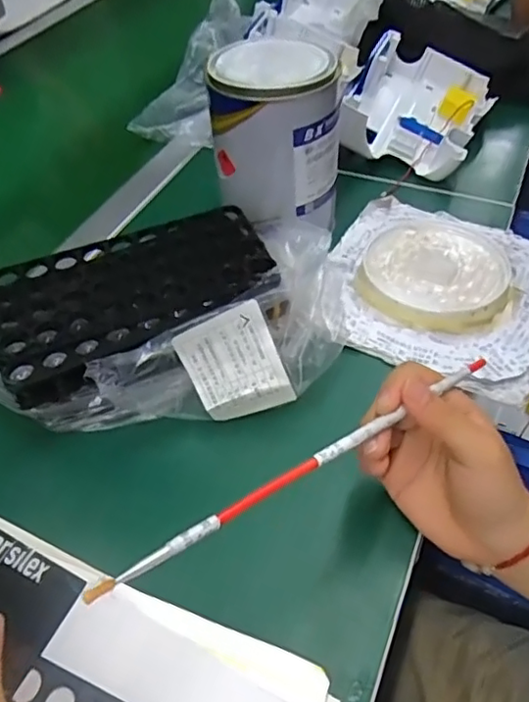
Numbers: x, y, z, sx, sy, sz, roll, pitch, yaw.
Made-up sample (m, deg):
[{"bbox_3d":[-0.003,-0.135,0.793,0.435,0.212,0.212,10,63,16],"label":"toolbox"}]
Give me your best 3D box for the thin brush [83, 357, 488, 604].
[{"bbox_3d":[0.029,0.052,0.290,0.244,0.005,0.006,-25,50,-28],"label":"thin brush"}]

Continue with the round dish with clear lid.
[{"bbox_3d":[0.147,-0.069,0.500,0.117,0.017,0.128,-2,47,2],"label":"round dish with clear lid"}]

